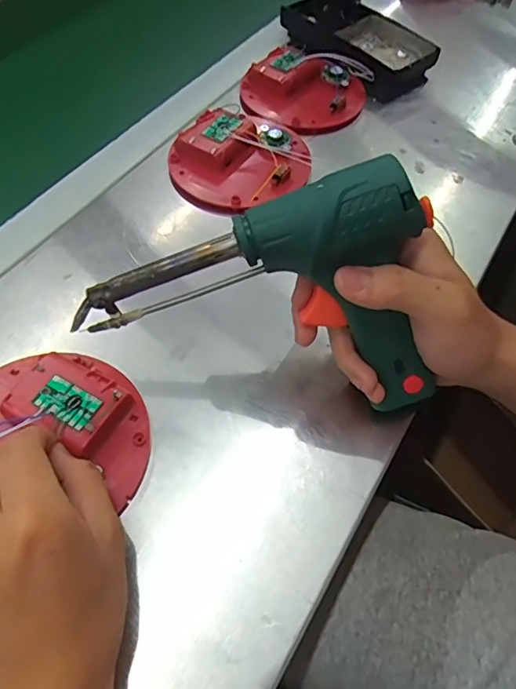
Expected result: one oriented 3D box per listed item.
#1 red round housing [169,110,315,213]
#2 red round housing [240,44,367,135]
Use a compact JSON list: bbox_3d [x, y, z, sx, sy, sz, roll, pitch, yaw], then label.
[{"bbox_3d":[-0.014,-0.163,0.438,0.123,0.026,0.104,-27,61,-19],"label":"red round housing"},{"bbox_3d":[0.043,-0.252,0.497,0.115,0.029,0.103,22,58,12],"label":"red round housing"}]

